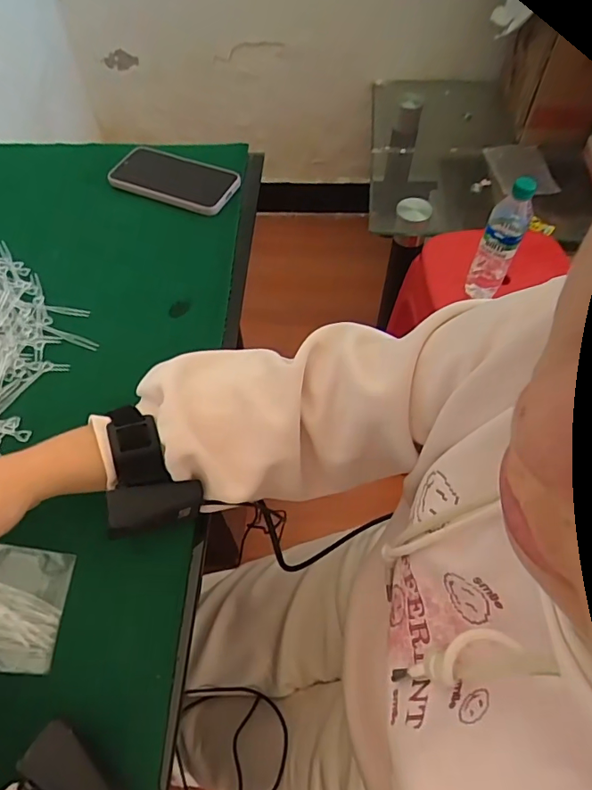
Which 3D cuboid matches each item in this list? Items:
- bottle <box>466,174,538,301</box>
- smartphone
[{"bbox_3d":[0.347,-0.264,0.860,0.065,0.228,0.068,21,60,15],"label":"bottle"},{"bbox_3d":[-0.153,-0.276,0.641,0.161,0.015,0.081,23,61,16],"label":"smartphone"}]

